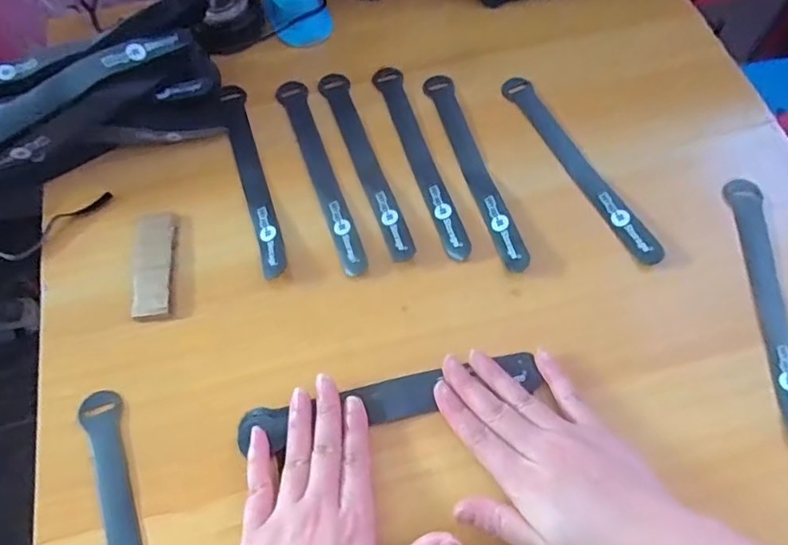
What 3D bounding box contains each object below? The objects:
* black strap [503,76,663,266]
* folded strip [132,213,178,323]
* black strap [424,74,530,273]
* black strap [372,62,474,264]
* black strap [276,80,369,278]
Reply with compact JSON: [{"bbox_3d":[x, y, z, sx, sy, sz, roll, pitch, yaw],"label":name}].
[{"bbox_3d":[0.142,-0.088,0.433,0.026,0.006,0.204,-26,62,3],"label":"black strap"},{"bbox_3d":[-0.178,-0.007,0.405,0.031,0.004,0.089,-10,63,-2],"label":"folded strip"},{"bbox_3d":[0.063,-0.088,0.438,0.023,0.005,0.203,-19,59,6],"label":"black strap"},{"bbox_3d":[0.020,-0.097,0.447,0.023,0.004,0.206,-17,60,-1],"label":"black strap"},{"bbox_3d":[-0.061,-0.085,0.446,0.025,0.004,0.206,-18,61,-5],"label":"black strap"}]

